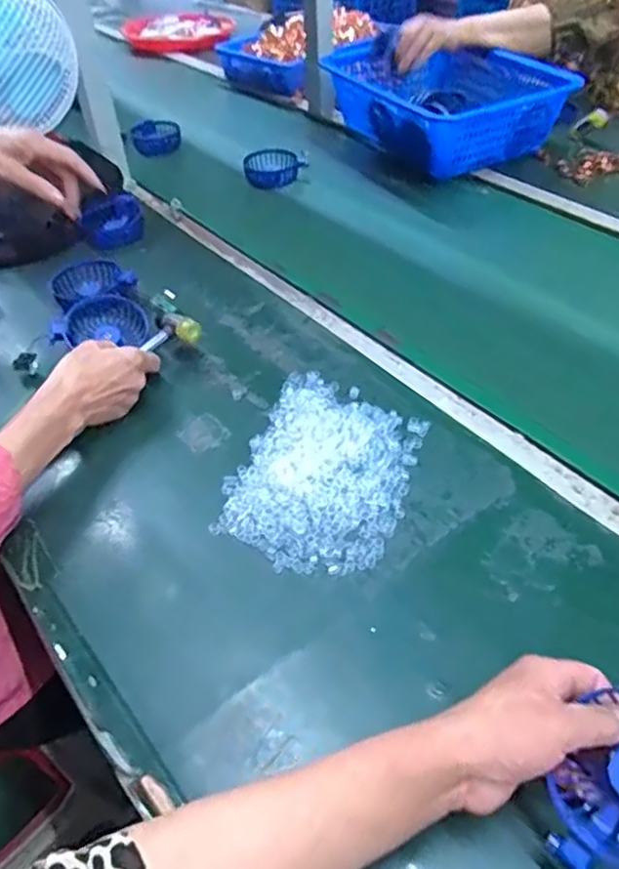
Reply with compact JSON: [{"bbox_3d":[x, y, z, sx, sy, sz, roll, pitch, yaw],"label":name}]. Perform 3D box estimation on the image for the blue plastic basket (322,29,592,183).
[{"bbox_3d":[0.228,-0.549,1.126,0.278,0.120,0.331,-19,48,-15],"label":"blue plastic basket"}]

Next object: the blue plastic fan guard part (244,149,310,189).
[{"bbox_3d":[-0.055,-0.434,1.086,0.107,0.047,0.055,-6,45,-1],"label":"blue plastic fan guard part"}]

